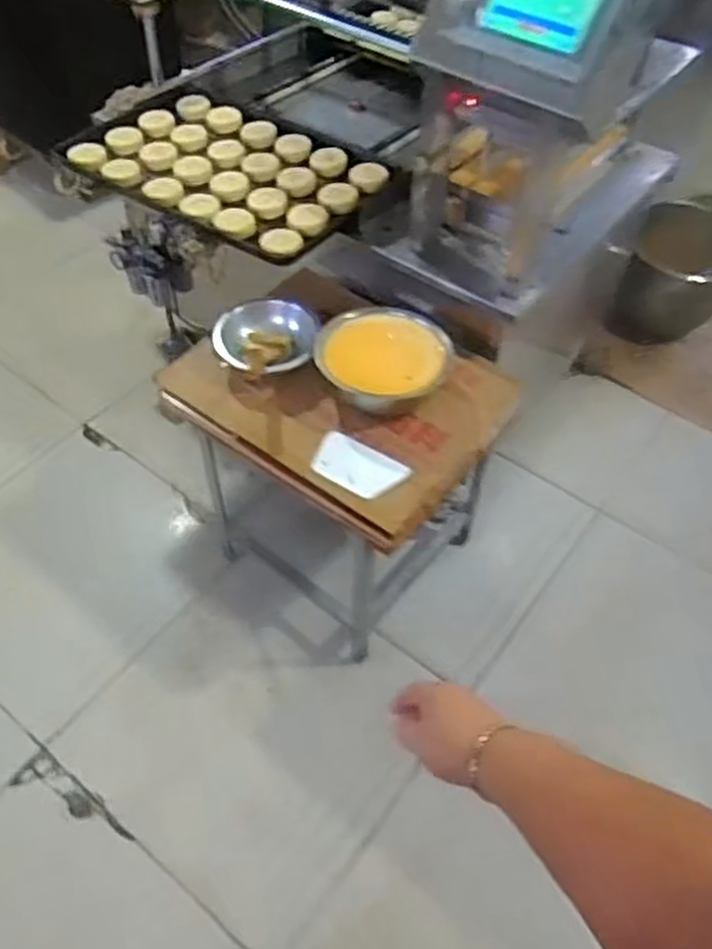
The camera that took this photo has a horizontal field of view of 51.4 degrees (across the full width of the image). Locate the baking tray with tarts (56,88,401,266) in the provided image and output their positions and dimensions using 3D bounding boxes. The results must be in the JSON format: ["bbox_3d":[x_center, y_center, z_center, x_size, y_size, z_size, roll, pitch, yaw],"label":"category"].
[{"bbox_3d":[-0.246,-0.603,1.460,0.601,0.067,0.458,30,56,19],"label":"baking tray with tarts"}]

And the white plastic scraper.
[{"bbox_3d":[-0.002,-0.012,1.175,0.155,0.010,0.103,29,48,24],"label":"white plastic scraper"}]

